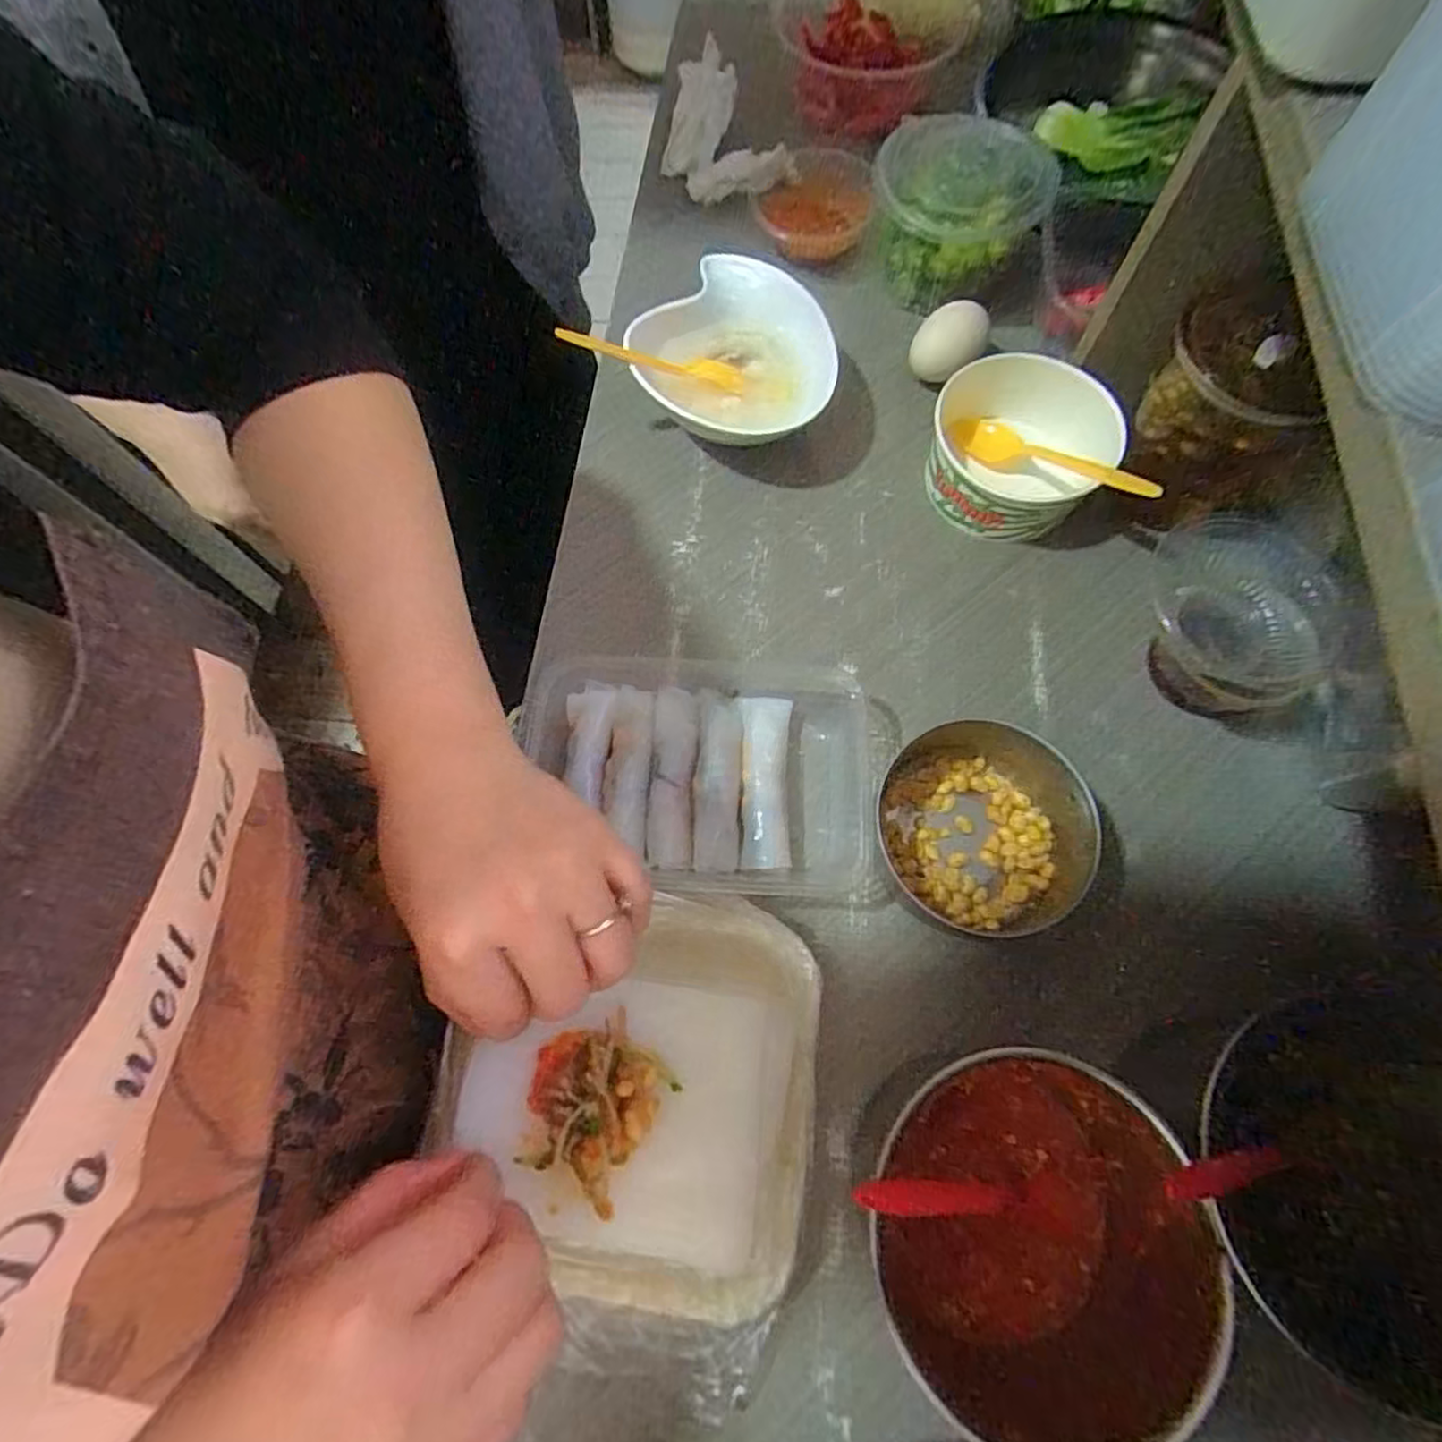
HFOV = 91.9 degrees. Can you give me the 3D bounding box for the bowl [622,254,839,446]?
[{"bbox_3d":[0.009,-0.221,0.436,0.120,0.055,0.130,0,70,1],"label":"bowl"}]

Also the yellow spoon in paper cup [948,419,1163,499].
[{"bbox_3d":[0.188,-0.152,0.402,0.021,0.020,0.135,-34,44,-11],"label":"yellow spoon in paper cup"}]

